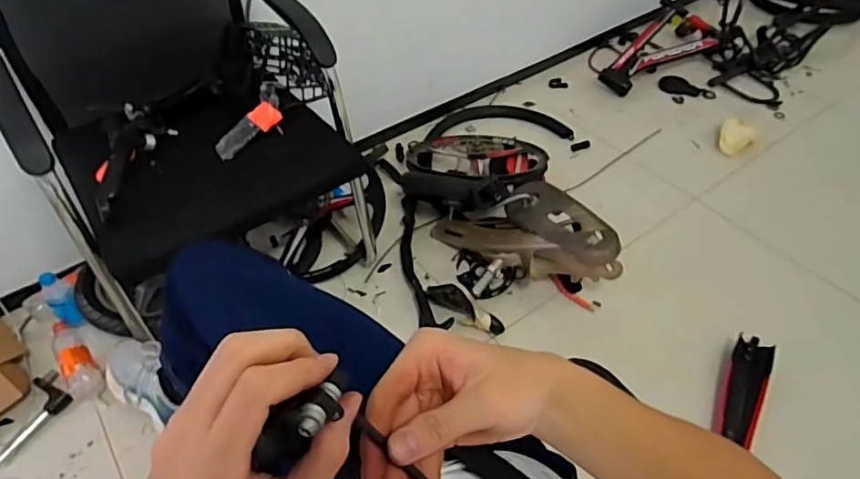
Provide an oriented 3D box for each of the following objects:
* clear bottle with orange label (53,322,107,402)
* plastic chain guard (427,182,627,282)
[{"bbox_3d":[-0.789,0.263,1.228,0.065,0.064,0.265,-32,54,-26],"label":"clear bottle with orange label"},{"bbox_3d":[0.248,-0.020,1.393,0.503,0.160,0.201,9,43,40],"label":"plastic chain guard"}]

